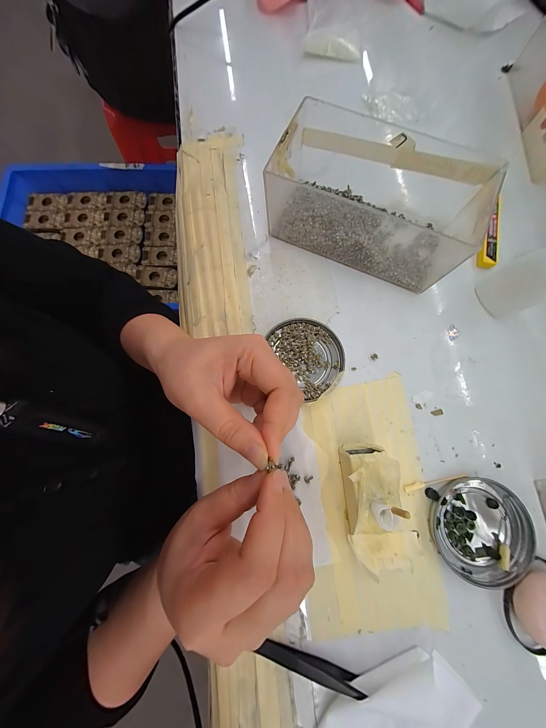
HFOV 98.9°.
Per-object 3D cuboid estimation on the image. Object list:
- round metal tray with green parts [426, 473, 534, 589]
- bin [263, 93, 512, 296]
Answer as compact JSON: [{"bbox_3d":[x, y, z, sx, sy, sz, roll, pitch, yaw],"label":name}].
[{"bbox_3d":[0.174,0.138,0.194,0.077,0.009,0.075,0,79,1],"label":"round metal tray with green parts"},{"bbox_3d":[0.102,-0.156,0.225,0.202,0.066,0.106,25,80,5],"label":"bin"}]

